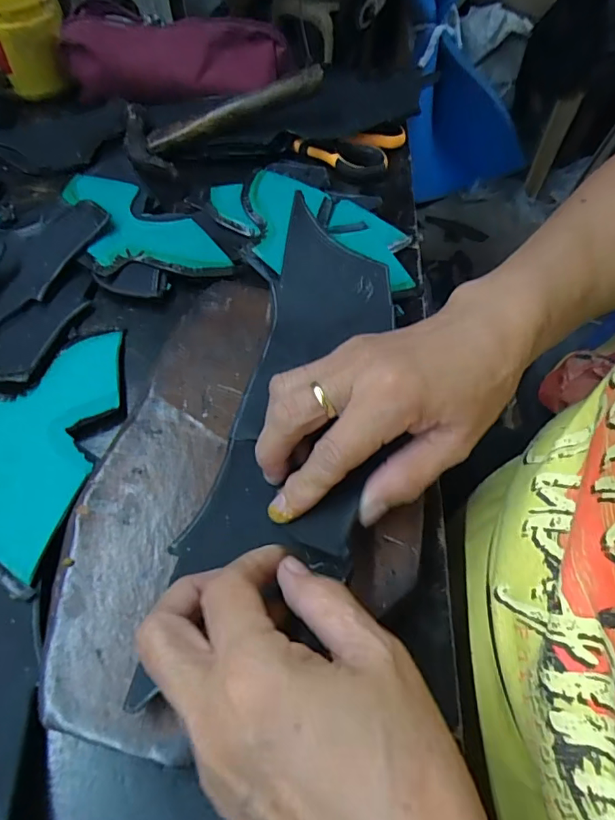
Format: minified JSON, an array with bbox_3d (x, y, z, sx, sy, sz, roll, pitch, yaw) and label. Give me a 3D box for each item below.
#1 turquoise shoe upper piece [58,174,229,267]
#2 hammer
[{"bbox_3d":[-0.137,-0.147,0.394,0.082,0.012,0.147,-32,64,-22],"label":"turquoise shoe upper piece"},{"bbox_3d":[-0.079,-0.264,0.444,0.188,0.021,0.087,-14,56,10],"label":"hammer"}]

